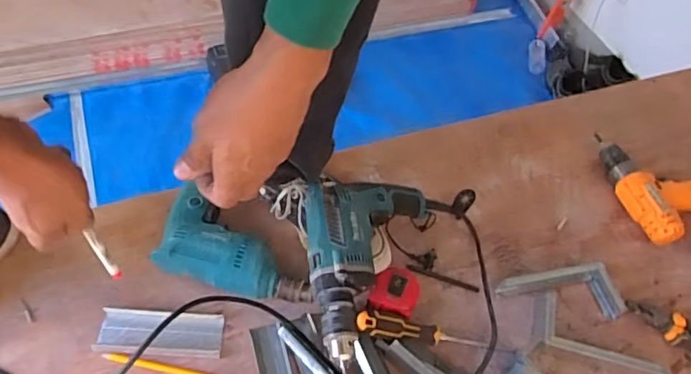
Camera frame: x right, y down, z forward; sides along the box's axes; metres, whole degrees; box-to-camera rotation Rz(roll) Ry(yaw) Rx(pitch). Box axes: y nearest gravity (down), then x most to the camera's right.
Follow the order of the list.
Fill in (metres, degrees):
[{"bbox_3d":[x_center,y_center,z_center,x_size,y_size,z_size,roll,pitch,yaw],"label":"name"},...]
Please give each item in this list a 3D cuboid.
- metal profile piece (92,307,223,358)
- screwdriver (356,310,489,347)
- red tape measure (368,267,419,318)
[{"bbox_3d":[-0.229,0.181,0.684,0.148,0.026,0.055,5,54,-6],"label":"metal profile piece"},{"bbox_3d":[0.103,0.187,0.709,0.183,0.028,0.032,15,53,-16],"label":"screwdriver"},{"bbox_3d":[0.064,0.145,0.734,0.064,0.039,0.062,20,55,5],"label":"red tape measure"}]

